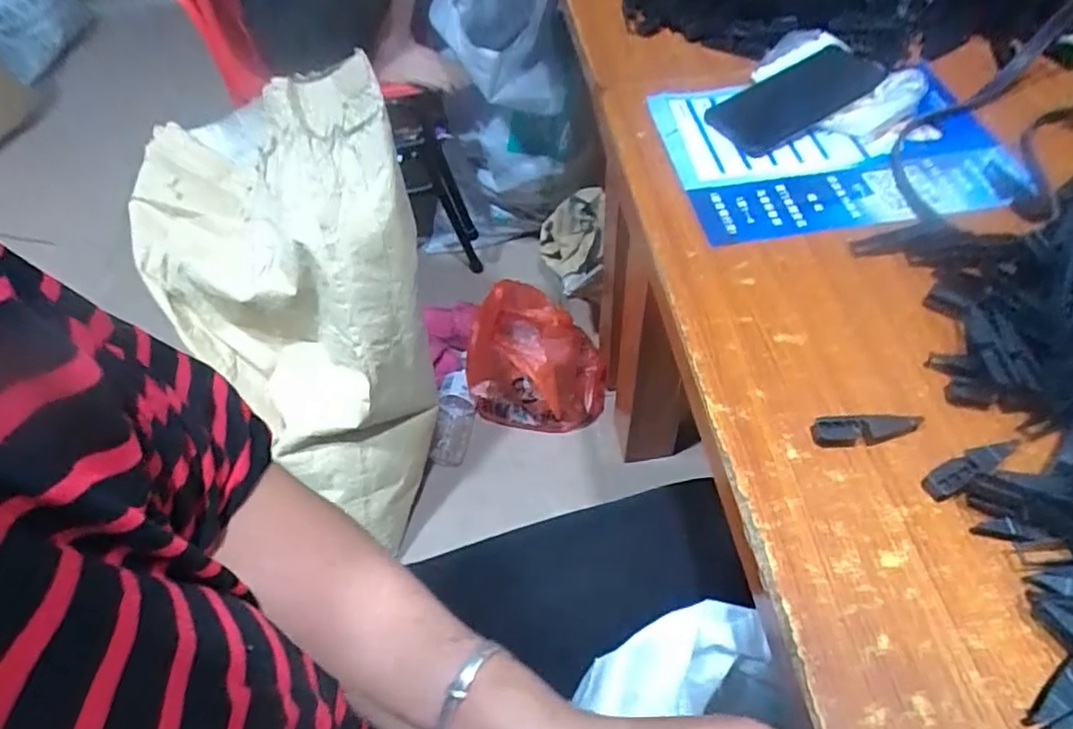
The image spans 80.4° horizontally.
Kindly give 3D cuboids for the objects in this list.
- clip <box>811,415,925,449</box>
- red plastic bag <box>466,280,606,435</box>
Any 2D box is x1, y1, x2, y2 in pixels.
[{"bbox_3d":[0.208,0.041,0.394,0.068,0.017,0.016,0,53,3],"label":"clip"},{"bbox_3d":[0.000,-0.016,1.078,0.235,0.198,0.188,8,54,9],"label":"red plastic bag"}]

